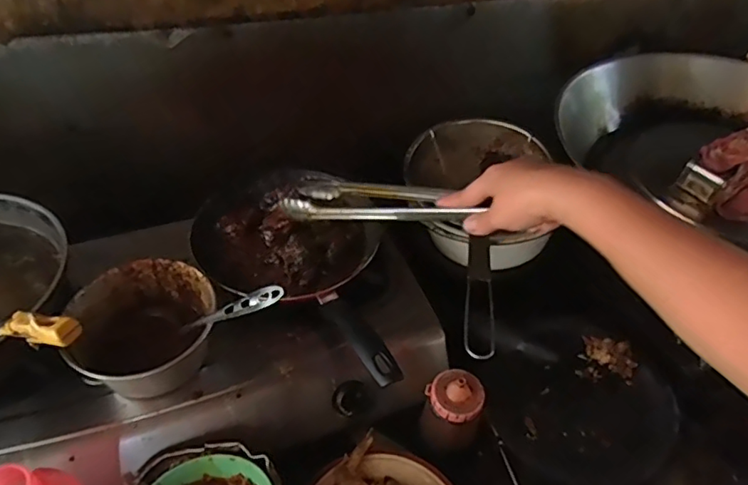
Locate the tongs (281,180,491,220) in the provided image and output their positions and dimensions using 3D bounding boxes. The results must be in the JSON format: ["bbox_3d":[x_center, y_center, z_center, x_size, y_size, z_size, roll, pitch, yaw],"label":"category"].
[{"bbox_3d":[-0.005,-0.045,0.652,0.269,0.025,0.073,8,39,41],"label":"tongs"}]

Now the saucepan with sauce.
[{"bbox_3d":[-0.273,0.109,0.667,0.169,0.098,0.167,-15,48,-18],"label":"saucepan with sauce"}]

